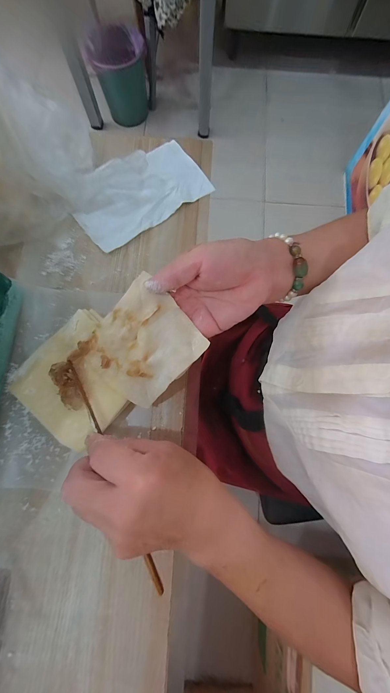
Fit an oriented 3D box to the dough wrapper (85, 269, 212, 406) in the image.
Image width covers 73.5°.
[{"bbox_3d":[-0.050,0.001,0.243,0.086,0.014,0.101,43,98,3],"label":"dough wrapper"}]

